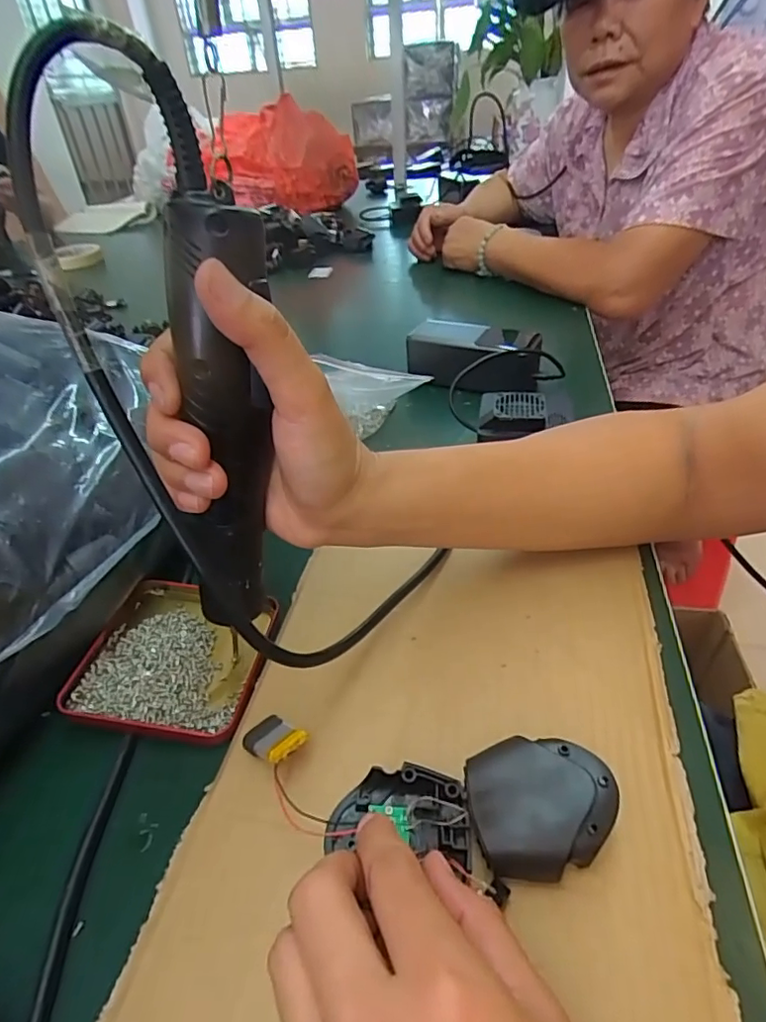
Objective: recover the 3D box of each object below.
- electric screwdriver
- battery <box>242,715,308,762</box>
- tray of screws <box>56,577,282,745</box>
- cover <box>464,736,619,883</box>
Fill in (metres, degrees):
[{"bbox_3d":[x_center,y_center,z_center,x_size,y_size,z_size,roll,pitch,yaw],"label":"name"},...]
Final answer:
[{"bbox_3d":[-0.072,-0.031,0.250,0.030,0.193,0.034,17,28,24],"label":"electric screwdriver"},{"bbox_3d":[-0.052,0.111,0.266,0.033,0.007,0.022,6,32,44],"label":"battery"},{"bbox_3d":[-0.121,0.084,0.326,0.102,0.015,0.101,3,38,9],"label":"tray of screws"},{"bbox_3d":[0.066,0.124,0.237,0.057,0.027,0.051,-12,39,-11],"label":"cover"}]

